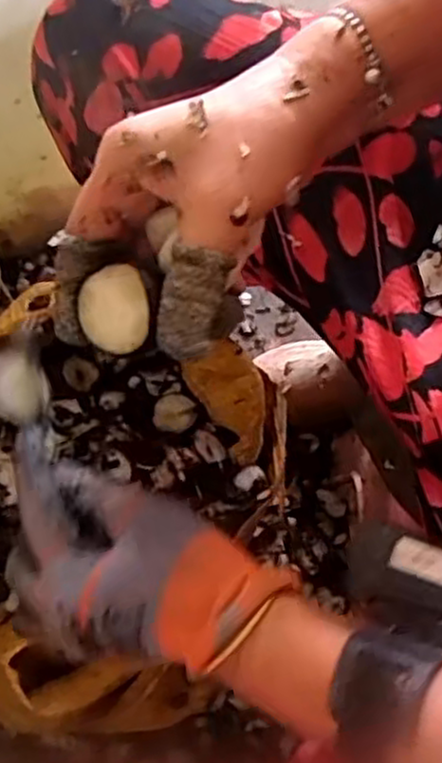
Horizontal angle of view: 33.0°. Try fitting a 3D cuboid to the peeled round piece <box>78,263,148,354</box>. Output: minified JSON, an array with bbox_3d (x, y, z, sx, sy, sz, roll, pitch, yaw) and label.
[{"bbox_3d":[-0.043,-0.028,0.302,0.027,0.026,0.030,-15,66,-4],"label":"peeled round piece"}]

